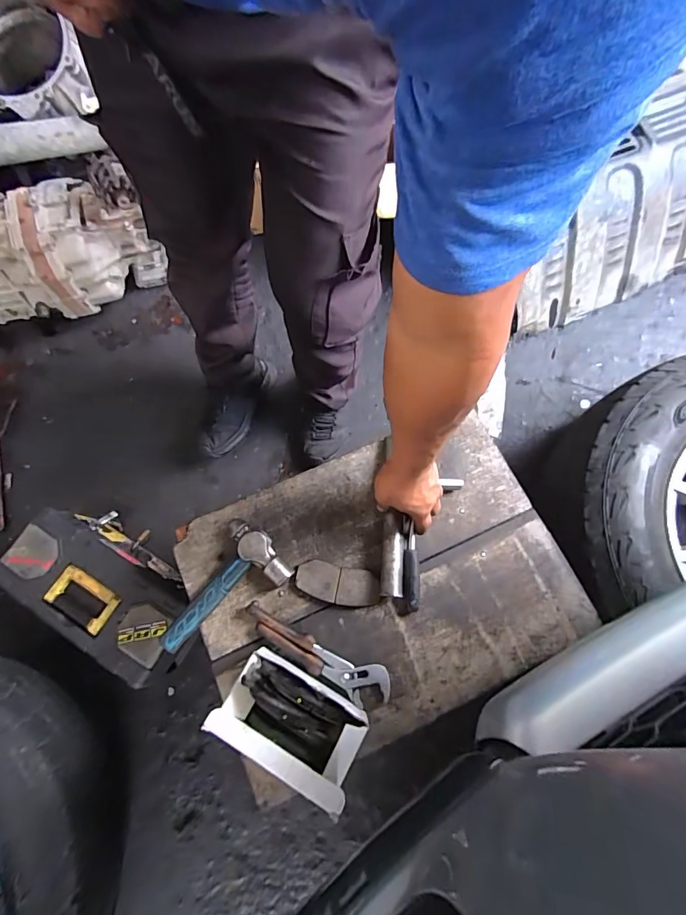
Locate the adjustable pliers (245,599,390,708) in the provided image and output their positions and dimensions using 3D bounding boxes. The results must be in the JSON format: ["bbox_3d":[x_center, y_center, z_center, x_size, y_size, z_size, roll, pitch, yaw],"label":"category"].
[{"bbox_3d":[-0.040,0.276,0.594,0.223,0.028,0.051,26,75,7],"label":"adjustable pliers"}]

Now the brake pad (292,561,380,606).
[{"bbox_3d":[-0.007,0.187,0.628,0.122,0.018,0.053,10,73,3],"label":"brake pad"}]

